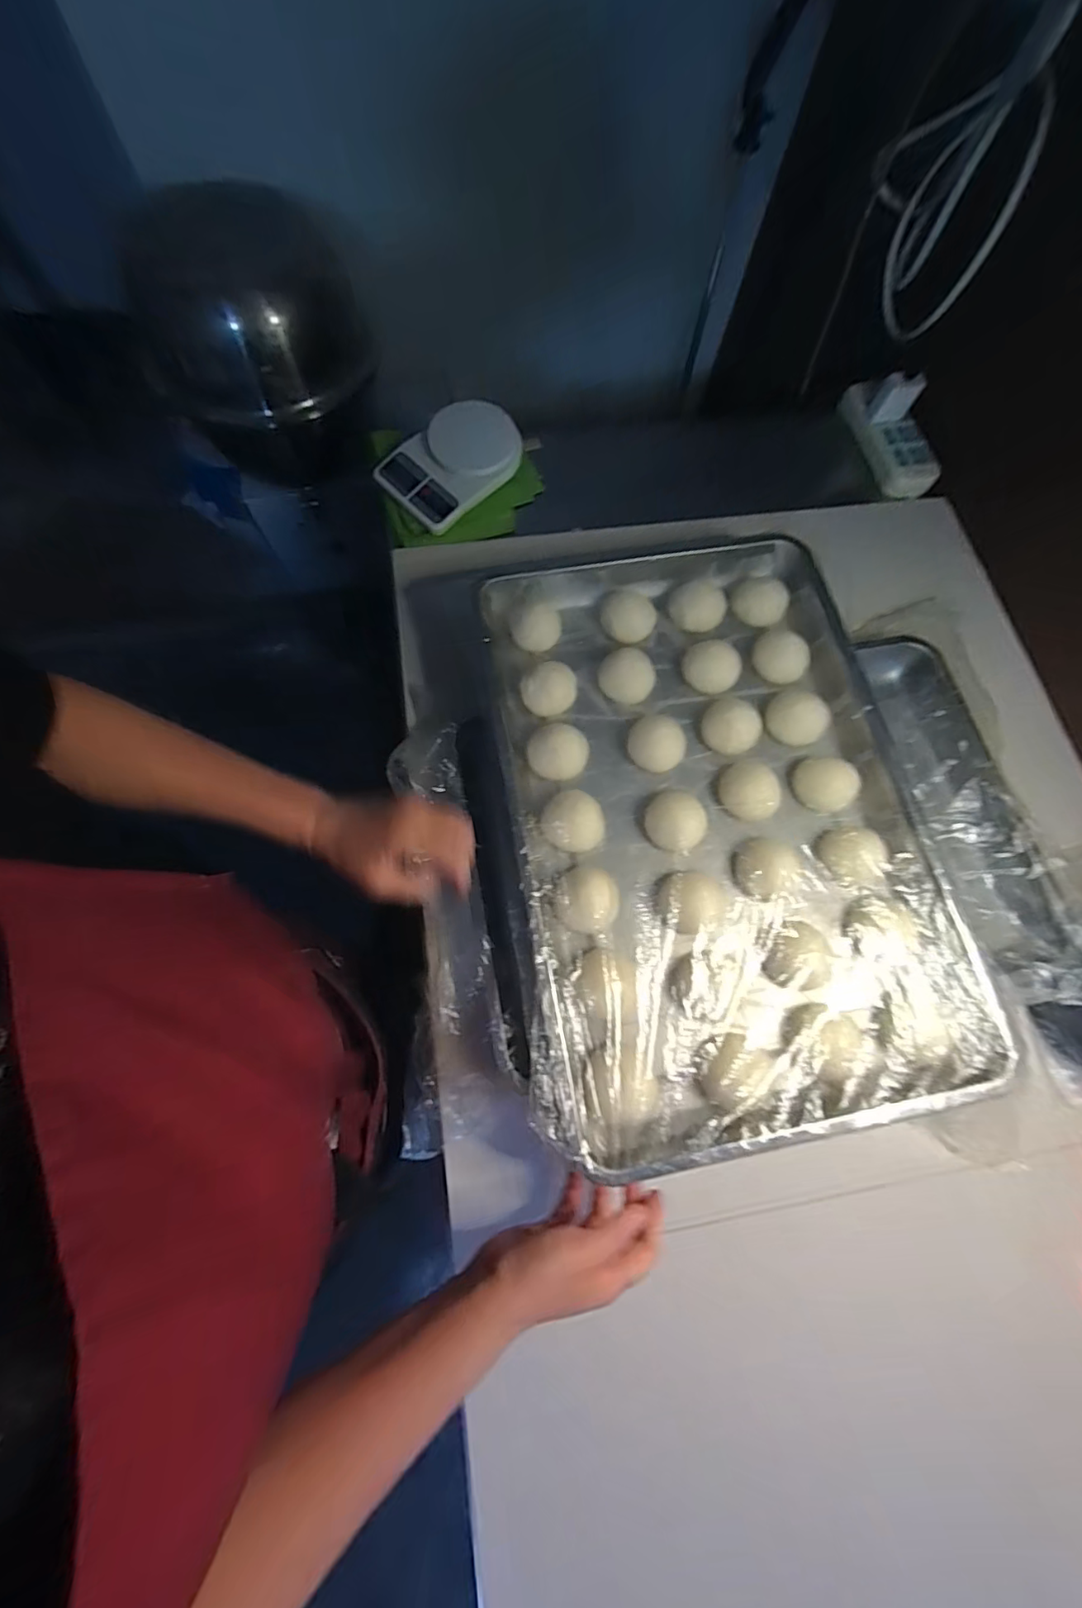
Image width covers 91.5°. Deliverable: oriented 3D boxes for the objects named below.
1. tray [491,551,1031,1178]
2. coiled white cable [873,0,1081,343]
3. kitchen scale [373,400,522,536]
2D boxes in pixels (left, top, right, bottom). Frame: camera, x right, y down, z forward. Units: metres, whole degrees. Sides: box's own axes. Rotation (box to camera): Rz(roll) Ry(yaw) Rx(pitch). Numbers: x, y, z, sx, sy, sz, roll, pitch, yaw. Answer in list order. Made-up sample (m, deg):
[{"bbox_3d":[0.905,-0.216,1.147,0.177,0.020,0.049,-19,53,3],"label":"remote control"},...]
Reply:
[{"bbox_3d":[0.168,-0.001,0.530,0.384,0.069,0.588,-9,74,-2],"label":"tray"},{"bbox_3d":[0.506,-0.778,0.659,0.113,0.294,0.197,8,74,3],"label":"coiled white cable"},{"bbox_3d":[-0.122,-0.477,0.729,0.134,0.040,0.195,42,78,12],"label":"kitchen scale"}]

